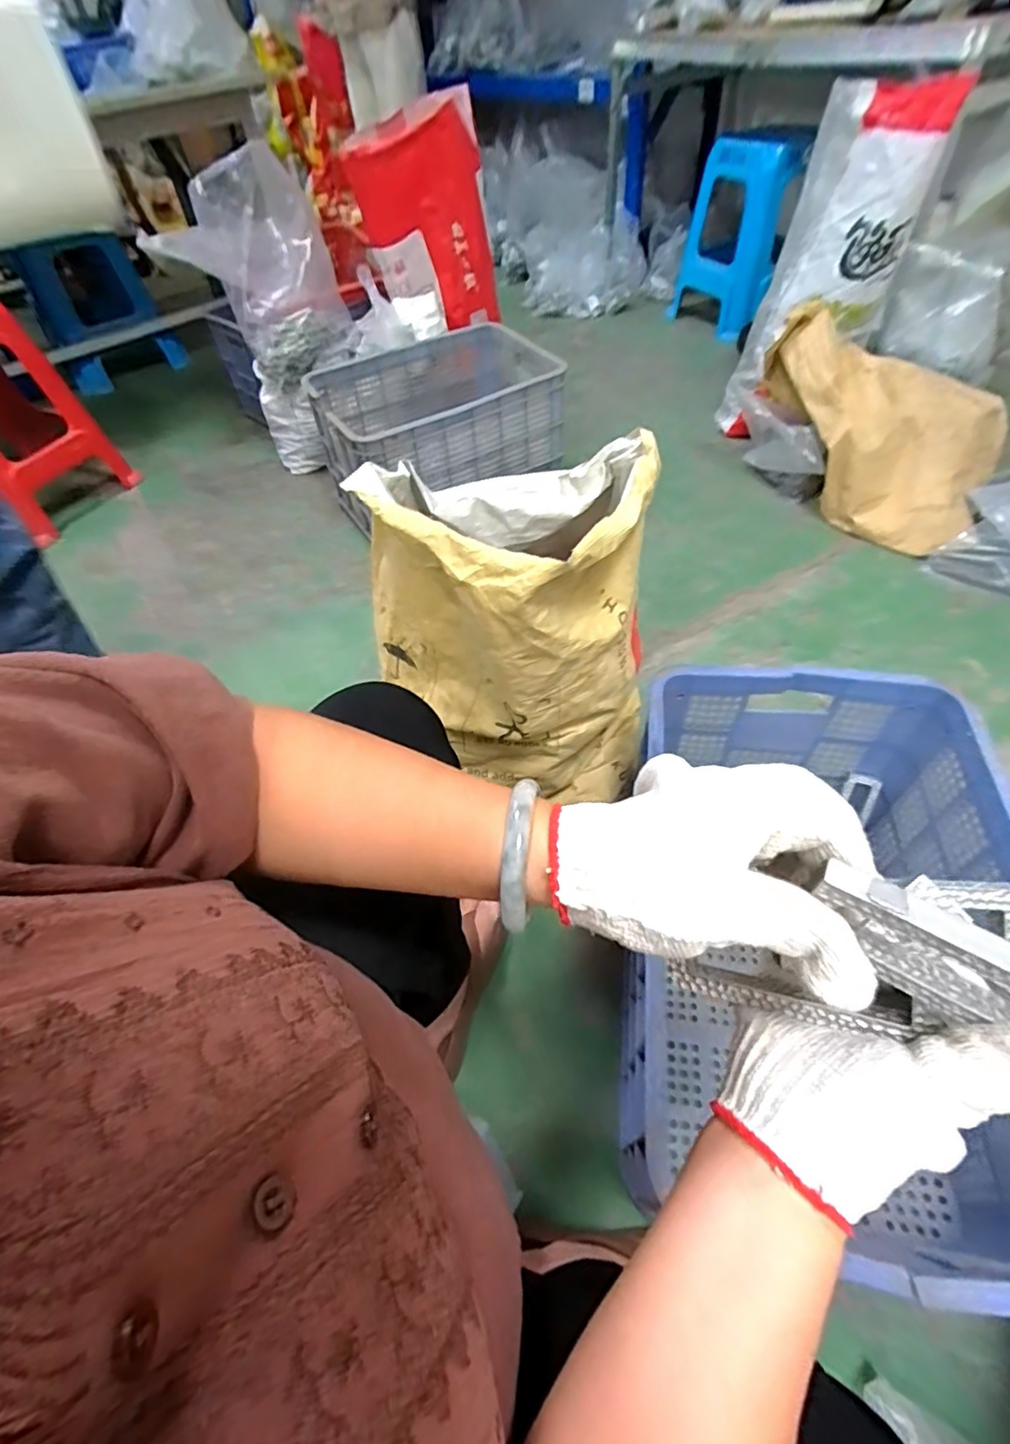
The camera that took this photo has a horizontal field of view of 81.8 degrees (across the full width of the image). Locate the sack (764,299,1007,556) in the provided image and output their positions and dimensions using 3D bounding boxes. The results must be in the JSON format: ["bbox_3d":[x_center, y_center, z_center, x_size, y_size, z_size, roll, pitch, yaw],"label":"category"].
[{"bbox_3d":[0.770,-0.612,1.241,0.497,0.289,0.355,22,57,20],"label":"sack"}]

